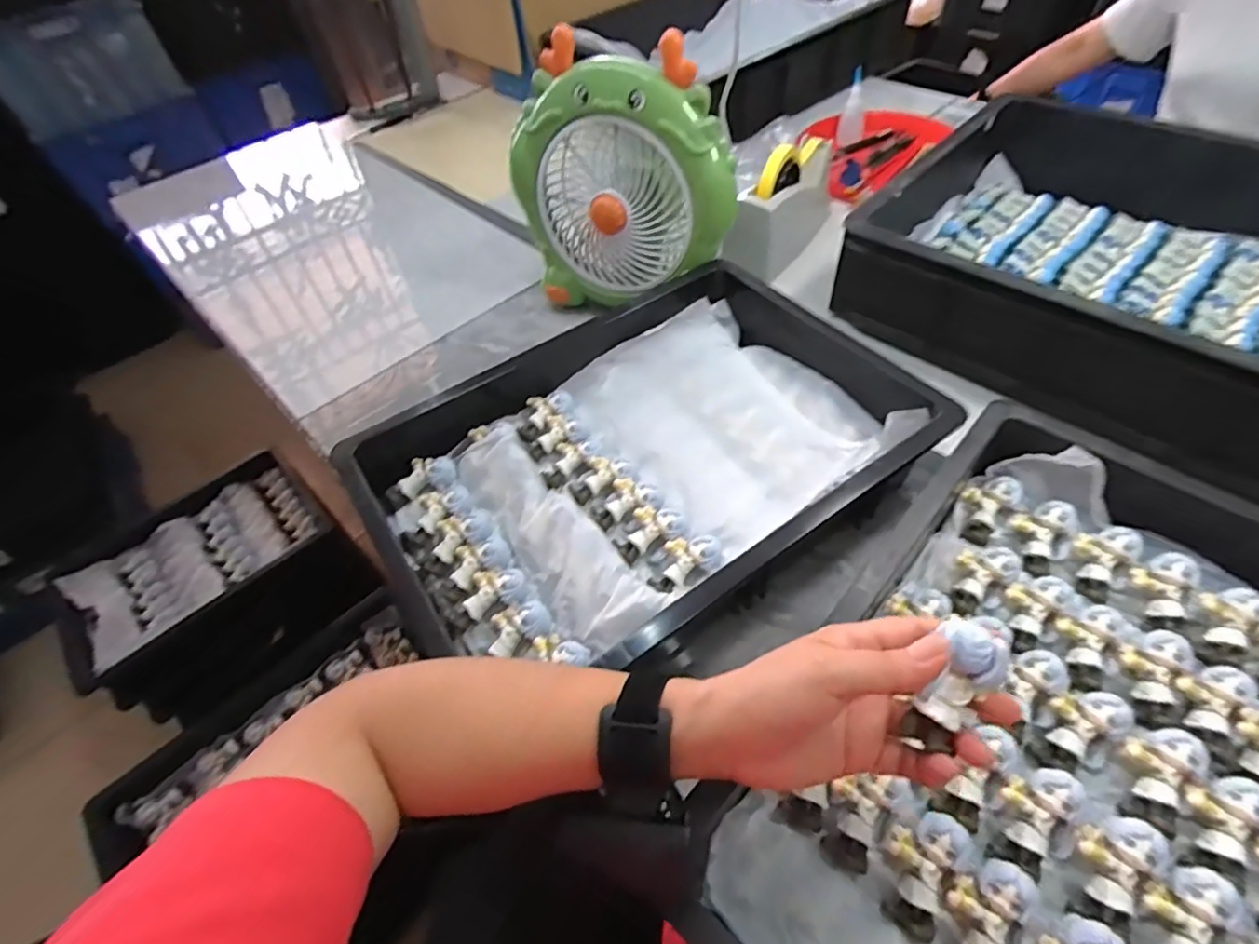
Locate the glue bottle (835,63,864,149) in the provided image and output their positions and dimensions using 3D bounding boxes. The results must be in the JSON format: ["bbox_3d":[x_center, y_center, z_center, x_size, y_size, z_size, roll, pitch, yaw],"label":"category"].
[{"bbox_3d":[0.363,-0.587,0.936,0.038,0.108,0.022,12,25,15],"label":"glue bottle"}]

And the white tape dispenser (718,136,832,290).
[{"bbox_3d":[0.204,-0.357,0.766,0.073,0.116,0.207,25,59,23],"label":"white tape dispenser"}]

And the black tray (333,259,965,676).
[{"bbox_3d":[0.018,-0.027,0.534,0.475,0.072,0.336,-32,56,-18],"label":"black tray"}]

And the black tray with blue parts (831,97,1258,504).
[{"bbox_3d":[0.578,-0.194,0.602,0.583,0.133,0.412,36,64,29],"label":"black tray with blue parts"}]

